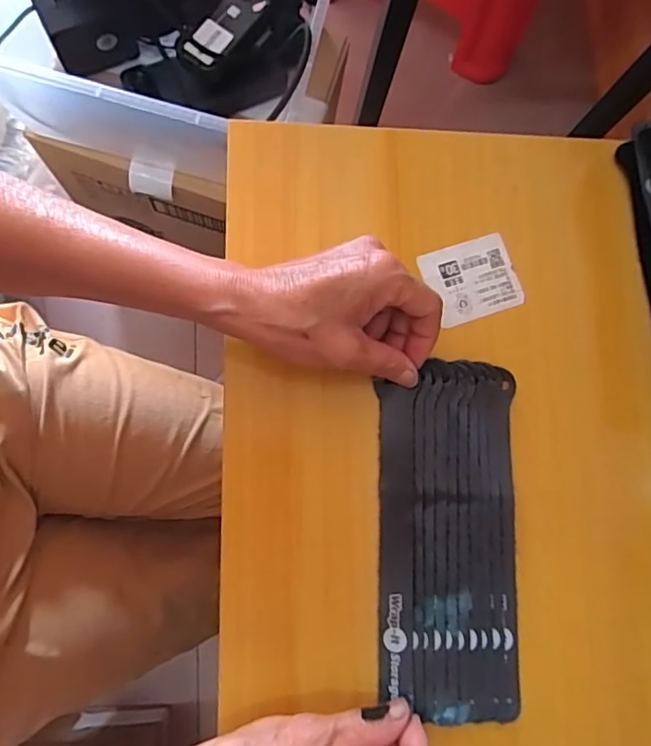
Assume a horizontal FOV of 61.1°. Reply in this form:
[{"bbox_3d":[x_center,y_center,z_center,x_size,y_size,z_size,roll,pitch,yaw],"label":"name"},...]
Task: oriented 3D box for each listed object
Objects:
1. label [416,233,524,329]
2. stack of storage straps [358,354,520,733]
[{"bbox_3d":[0.093,-0.059,0.349,0.058,0.004,0.049,-19,85,-8],"label":"label"},{"bbox_3d":[0.071,0.093,0.319,0.079,0.012,0.196,2,82,-1],"label":"stack of storage straps"}]

